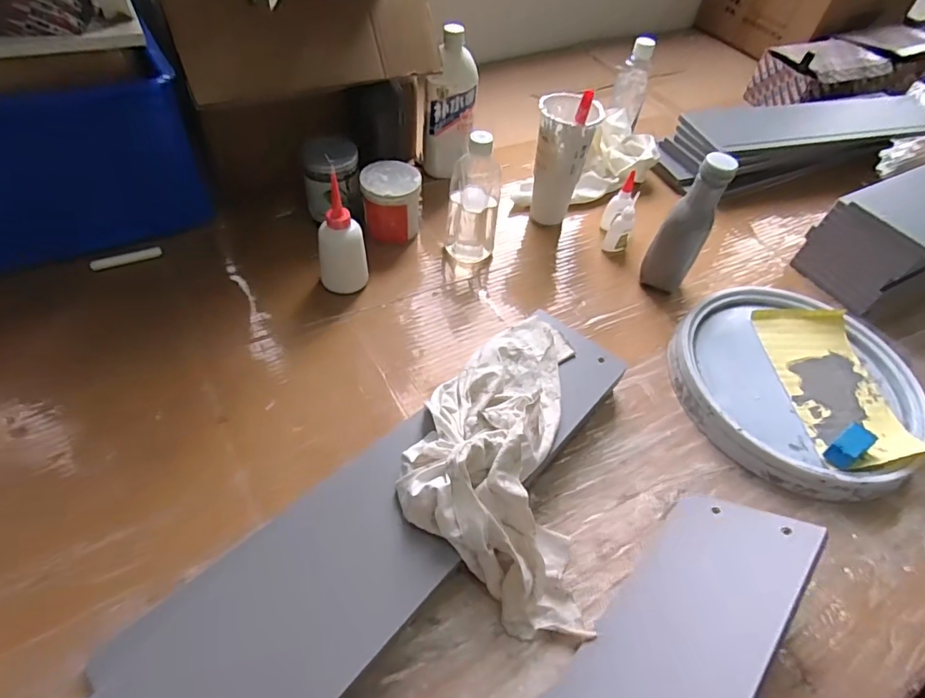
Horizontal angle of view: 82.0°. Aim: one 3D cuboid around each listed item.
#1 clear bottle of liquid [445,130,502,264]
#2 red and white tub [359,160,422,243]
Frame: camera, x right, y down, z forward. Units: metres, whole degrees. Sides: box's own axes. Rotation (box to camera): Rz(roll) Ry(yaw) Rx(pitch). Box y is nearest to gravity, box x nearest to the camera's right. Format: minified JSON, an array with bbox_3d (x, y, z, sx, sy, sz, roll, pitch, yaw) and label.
[{"bbox_3d":[0.016,-0.212,0.727,0.066,0.179,0.077,7,50,-1],"label":"clear bottle of liquid"},{"bbox_3d":[-0.100,-0.210,0.762,0.081,0.081,0.074,3,50,-4],"label":"red and white tub"}]

